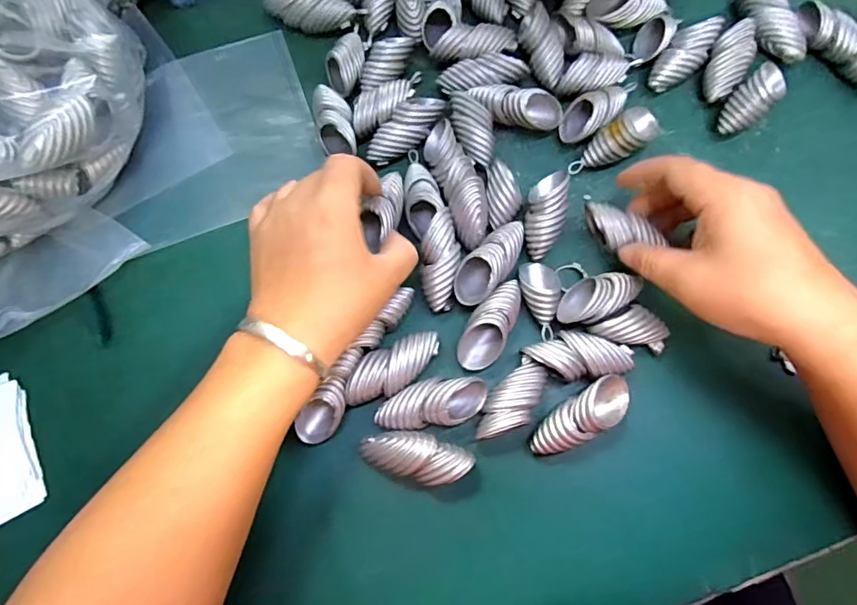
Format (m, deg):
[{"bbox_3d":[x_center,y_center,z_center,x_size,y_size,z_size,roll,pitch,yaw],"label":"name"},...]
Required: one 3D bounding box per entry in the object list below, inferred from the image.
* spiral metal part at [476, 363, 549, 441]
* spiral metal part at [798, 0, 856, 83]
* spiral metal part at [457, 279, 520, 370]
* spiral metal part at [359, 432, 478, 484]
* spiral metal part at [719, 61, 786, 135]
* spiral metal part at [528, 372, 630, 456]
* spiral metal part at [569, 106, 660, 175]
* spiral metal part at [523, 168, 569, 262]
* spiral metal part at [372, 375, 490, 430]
[{"bbox_3d":[0.051,0.061,0.303,0.026,0.020,0.053,25,76,9],"label":"spiral metal part"},{"bbox_3d":[0.300,-0.187,0.362,0.022,0.024,0.080,-33,75,-7],"label":"spiral metal part"},{"bbox_3d":[0.040,0.014,0.313,0.026,0.024,0.061,29,77,10],"label":"spiral metal part"},{"bbox_3d":[-0.007,0.090,0.293,0.063,0.024,0.025,14,75,6],"label":"spiral metal part"},{"bbox_3d":[0.228,-0.142,0.351,0.062,0.024,0.025,-42,77,-9],"label":"spiral metal part"},{"bbox_3d":[0.090,0.069,0.296,0.066,0.030,0.026,-32,75,-7],"label":"spiral metal part"},{"bbox_3d":[0.128,-0.110,0.344,0.066,0.021,0.023,-32,75,6],"label":"spiral metal part"},{"bbox_3d":[0.078,-0.059,0.336,0.025,0.021,0.062,10,75,5],"label":"spiral metal part"},{"bbox_3d":[0.002,0.061,0.301,0.065,0.027,0.027,-6,74,0],"label":"spiral metal part"}]

